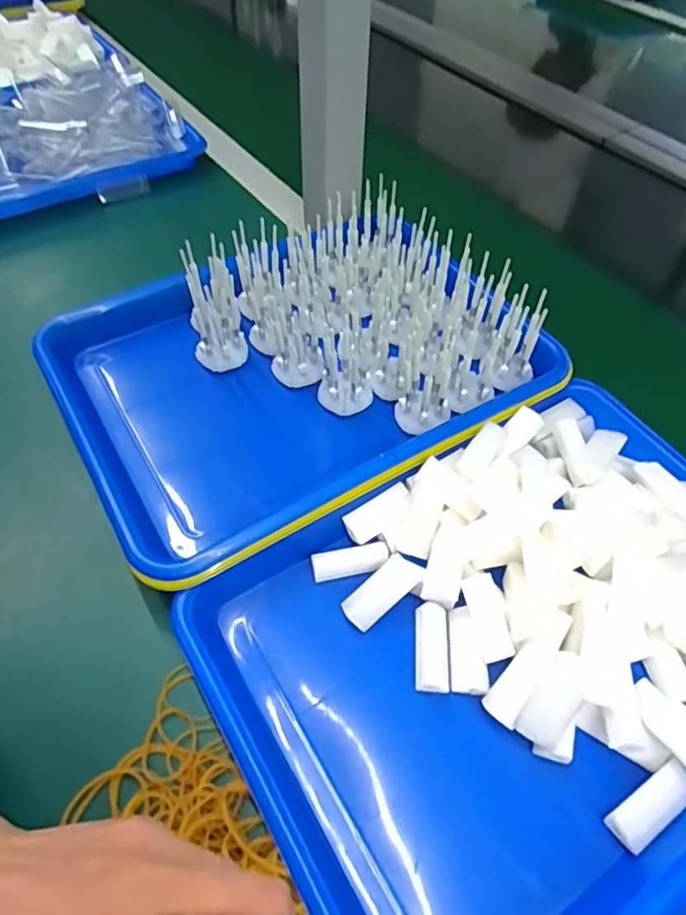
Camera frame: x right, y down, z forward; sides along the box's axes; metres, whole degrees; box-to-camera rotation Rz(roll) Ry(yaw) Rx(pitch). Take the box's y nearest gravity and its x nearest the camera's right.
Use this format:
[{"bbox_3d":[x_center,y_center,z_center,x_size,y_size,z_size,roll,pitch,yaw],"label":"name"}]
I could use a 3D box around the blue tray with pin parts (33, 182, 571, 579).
[{"bbox_3d":[-0.026,-0.077,0.415,0.336,0.070,0.242,-25,58,-19],"label":"blue tray with pin parts"}]

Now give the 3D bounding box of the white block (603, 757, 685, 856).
[{"bbox_3d":[0.150,0.170,0.278,0.046,0.012,0.019,-26,58,-20],"label":"white block"}]

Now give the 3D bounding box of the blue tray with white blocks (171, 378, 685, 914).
[{"bbox_3d":[0.102,0.094,0.318,0.329,0.043,0.236,-27,59,-20],"label":"blue tray with white blocks"}]

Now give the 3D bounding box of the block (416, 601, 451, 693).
[{"bbox_3d":[0.050,0.106,0.320,0.017,0.009,0.047,3,53,0],"label":"block"}]

